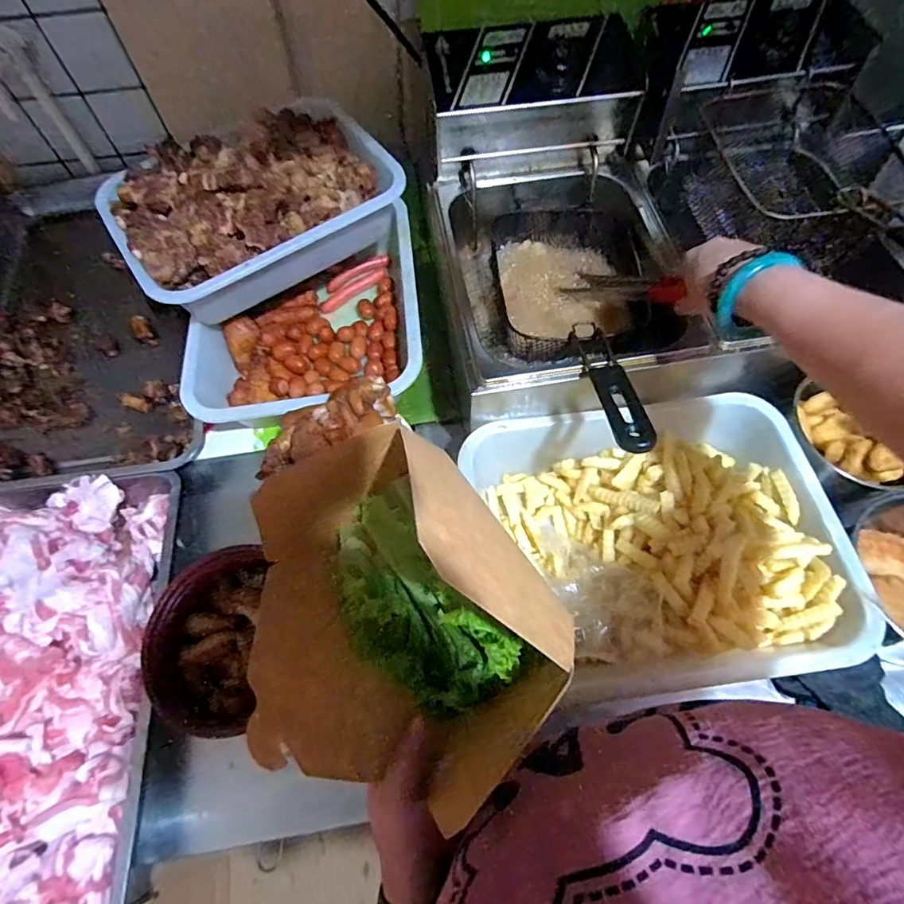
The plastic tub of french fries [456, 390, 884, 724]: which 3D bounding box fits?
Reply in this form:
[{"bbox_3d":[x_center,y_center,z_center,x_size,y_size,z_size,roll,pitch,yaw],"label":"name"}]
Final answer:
[{"bbox_3d":[0.214,0.084,0.547,0.371,0.105,0.321,-12,64,-4],"label":"plastic tub of french fries"}]

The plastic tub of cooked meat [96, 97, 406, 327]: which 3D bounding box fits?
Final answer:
[{"bbox_3d":[-0.255,-0.331,0.653,0.346,0.101,0.238,-34,67,-14],"label":"plastic tub of cooked meat"}]

